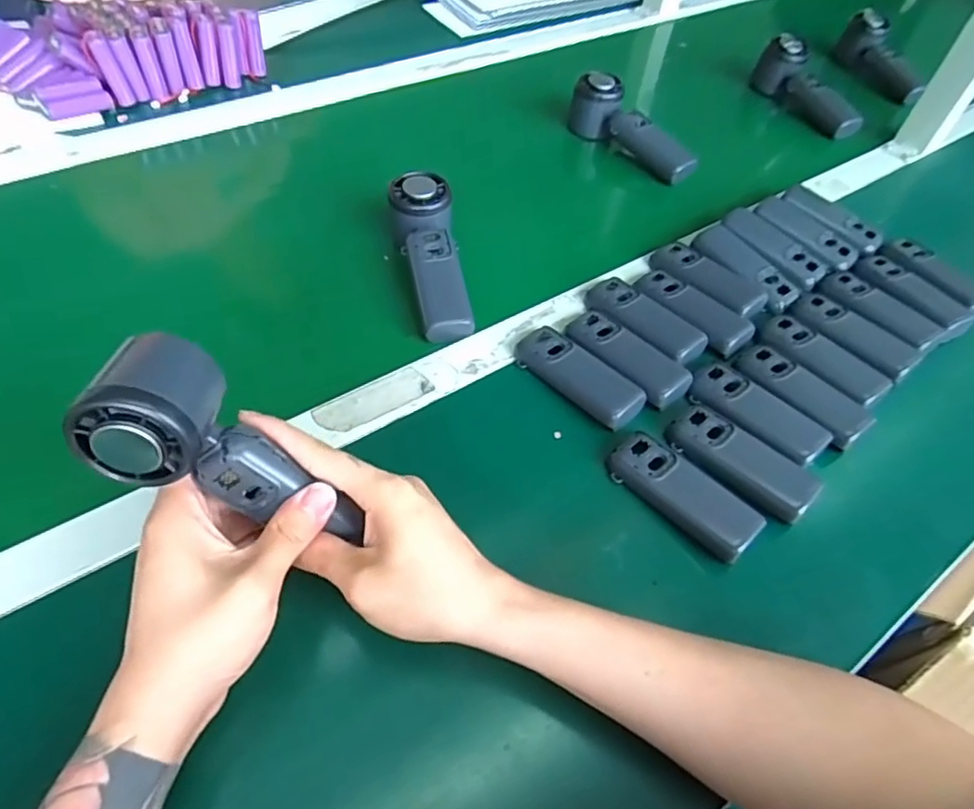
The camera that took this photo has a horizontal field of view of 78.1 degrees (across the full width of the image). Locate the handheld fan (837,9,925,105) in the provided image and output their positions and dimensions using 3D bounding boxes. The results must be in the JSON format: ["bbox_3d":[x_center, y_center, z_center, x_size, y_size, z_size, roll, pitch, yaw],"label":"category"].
[{"bbox_3d":[0.539,-0.468,0.812,0.050,0.061,0.164,0,53,-6],"label":"handheld fan"}]

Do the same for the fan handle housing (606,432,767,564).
[{"bbox_3d":[0.131,0.059,0.406,0.037,0.017,0.104,-36,64,-27],"label":"fan handle housing"}]

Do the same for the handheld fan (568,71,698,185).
[{"bbox_3d":[0.161,-0.305,0.666,0.040,0.058,0.164,-30,61,-25],"label":"handheld fan"}]

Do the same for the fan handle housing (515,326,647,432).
[{"bbox_3d":[0.070,-0.023,0.461,0.037,0.016,0.108,-36,64,-27],"label":"fan handle housing"}]

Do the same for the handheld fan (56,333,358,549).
[{"bbox_3d":[-0.125,0.024,0.304,0.049,0.143,0.063,-17,43,35],"label":"handheld fan"}]

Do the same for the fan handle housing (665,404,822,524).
[{"bbox_3d":[0.180,0.038,0.426,0.101,0.019,0.040,37,58,20],"label":"fan handle housing"}]

